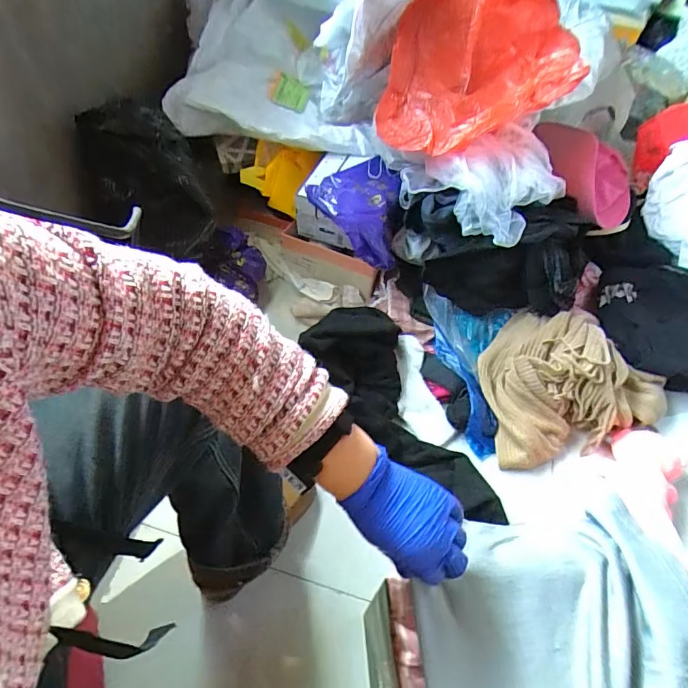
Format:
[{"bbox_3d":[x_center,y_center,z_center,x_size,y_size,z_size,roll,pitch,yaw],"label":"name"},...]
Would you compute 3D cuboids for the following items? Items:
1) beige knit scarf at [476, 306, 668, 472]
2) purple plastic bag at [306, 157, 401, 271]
[{"bbox_3d":[0.483,0.069,0.937,0.365,0.140,0.310,-3,54,-5],"label":"beige knit scarf"},{"bbox_3d":[0.024,-0.308,1.030,0.214,0.104,0.249,5,54,1],"label":"purple plastic bag"}]

